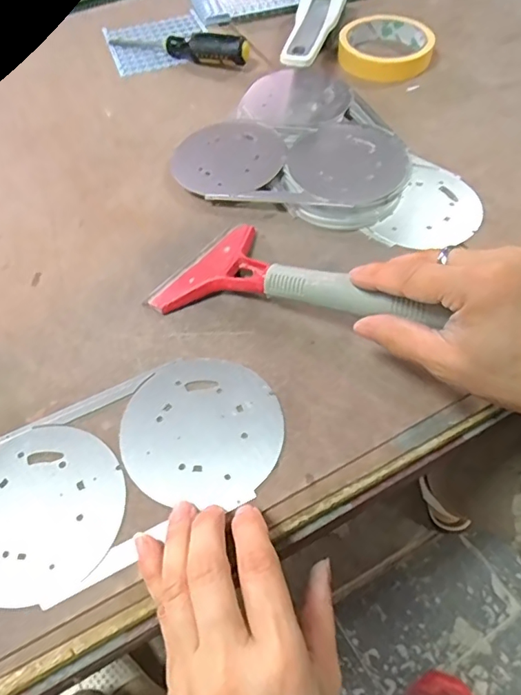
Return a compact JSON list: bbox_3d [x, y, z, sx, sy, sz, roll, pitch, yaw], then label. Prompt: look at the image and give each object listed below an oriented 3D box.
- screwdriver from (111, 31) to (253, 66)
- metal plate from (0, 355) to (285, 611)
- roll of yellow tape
[{"bbox_3d":[-0.088,-0.318,0.522,0.160,0.028,0.032,20,59,14],"label":"screwdriver"},{"bbox_3d":[-0.079,0.067,0.290,0.186,0.004,0.099,-24,59,-14],"label":"metal plate"},{"bbox_3d":[0.125,-0.300,0.503,0.091,0.017,0.086,9,57,8],"label":"roll of yellow tape"}]

